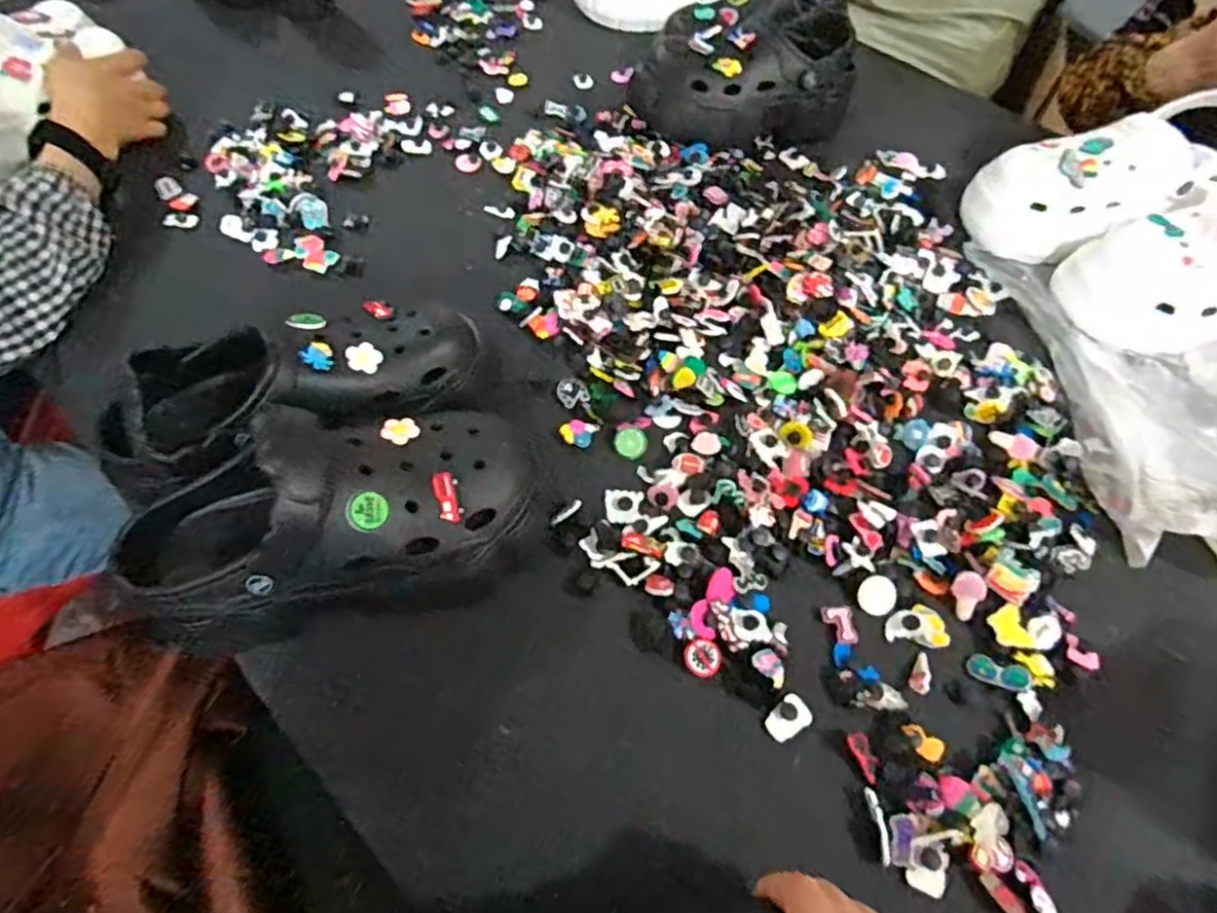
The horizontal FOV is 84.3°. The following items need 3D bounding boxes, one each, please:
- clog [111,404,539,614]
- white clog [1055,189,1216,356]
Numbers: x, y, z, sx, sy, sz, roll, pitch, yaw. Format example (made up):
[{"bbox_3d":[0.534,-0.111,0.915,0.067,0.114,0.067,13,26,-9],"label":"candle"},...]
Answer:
[{"bbox_3d":[-0.174,0.030,0.441,0.257,0.116,0.128,-11,59,-10],"label":"clog"},{"bbox_3d":[0.517,-0.177,0.579,0.205,0.118,0.126,-18,61,-14],"label":"white clog"}]

